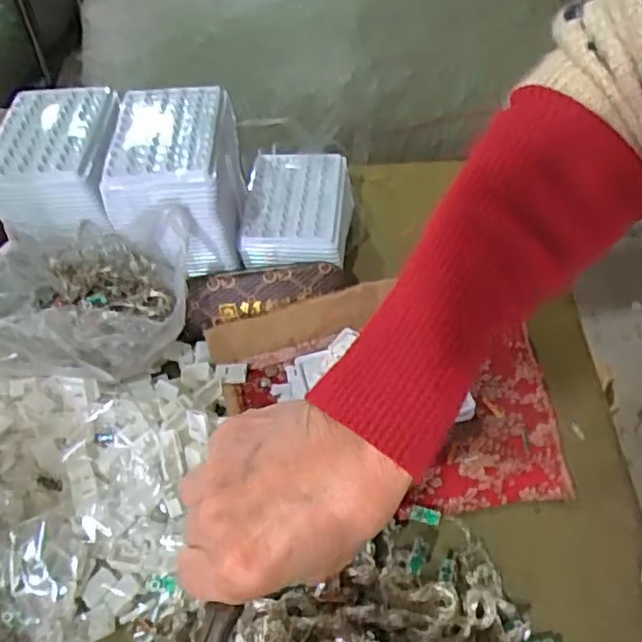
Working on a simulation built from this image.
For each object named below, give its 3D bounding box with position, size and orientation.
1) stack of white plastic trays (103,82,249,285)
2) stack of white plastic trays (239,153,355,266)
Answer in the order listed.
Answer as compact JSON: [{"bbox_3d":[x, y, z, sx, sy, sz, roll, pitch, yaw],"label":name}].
[{"bbox_3d":[-0.120,-0.117,0.544,0.095,0.117,0.106,-3,51,1],"label":"stack of white plastic trays"},{"bbox_3d":[-0.020,-0.110,0.606,0.095,0.044,0.122,0,51,4],"label":"stack of white plastic trays"}]

